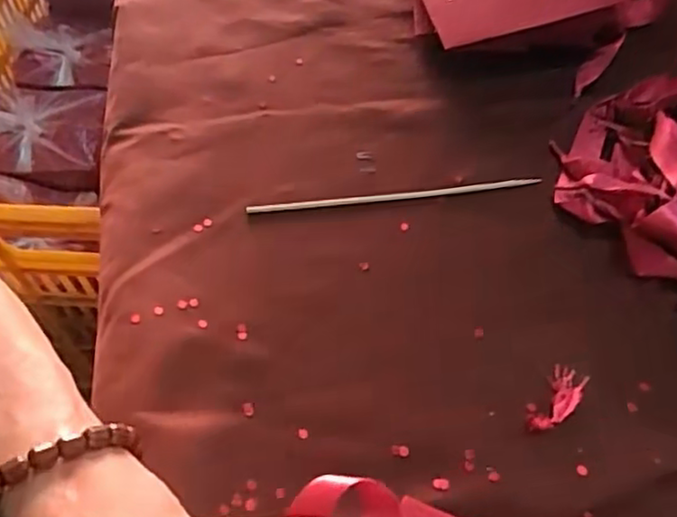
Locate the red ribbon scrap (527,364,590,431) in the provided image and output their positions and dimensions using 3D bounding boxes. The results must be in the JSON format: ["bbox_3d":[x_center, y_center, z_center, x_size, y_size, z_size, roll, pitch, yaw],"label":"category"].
[{"bbox_3d":[0.124,0.080,0.369,0.019,0.004,0.044,29,60,16],"label":"red ribbon scrap"}]

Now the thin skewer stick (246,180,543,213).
[{"bbox_3d":[0.038,-0.042,0.444,0.197,0.004,0.006,-5,57,-6],"label":"thin skewer stick"}]

